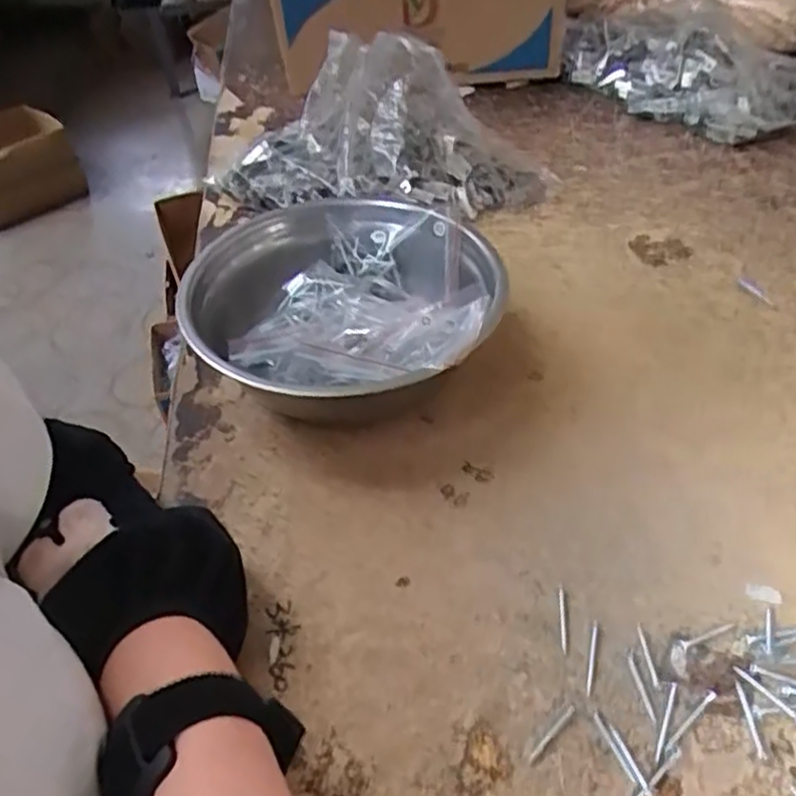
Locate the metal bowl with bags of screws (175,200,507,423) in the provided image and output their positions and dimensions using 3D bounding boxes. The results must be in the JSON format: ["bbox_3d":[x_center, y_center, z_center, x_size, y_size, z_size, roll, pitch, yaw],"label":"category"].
[{"bbox_3d":[-0.035,-0.064,0.481,0.196,0.080,0.187,-2,44,2],"label":"metal bowl with bags of screws"}]

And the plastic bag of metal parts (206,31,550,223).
[{"bbox_3d":[-0.018,-0.227,0.620,0.239,0.113,0.181,-24,47,-19],"label":"plastic bag of metal parts"}]

